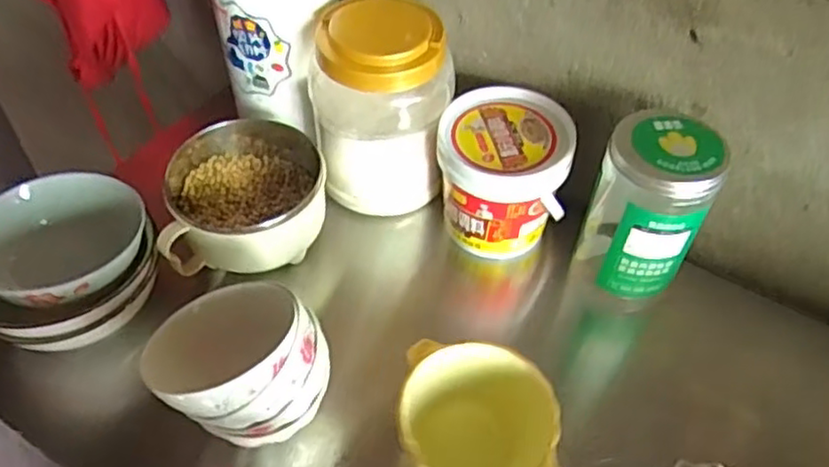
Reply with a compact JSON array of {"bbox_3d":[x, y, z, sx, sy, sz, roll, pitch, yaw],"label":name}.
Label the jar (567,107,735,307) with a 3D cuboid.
[{"bbox_3d":[0.209,-0.010,0.632,0.095,0.191,0.084,22,53,16],"label":"jar"}]

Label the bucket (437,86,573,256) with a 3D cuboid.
[{"bbox_3d":[0.086,-0.058,0.690,0.121,0.120,0.124,1,50,-1],"label":"bucket"}]

